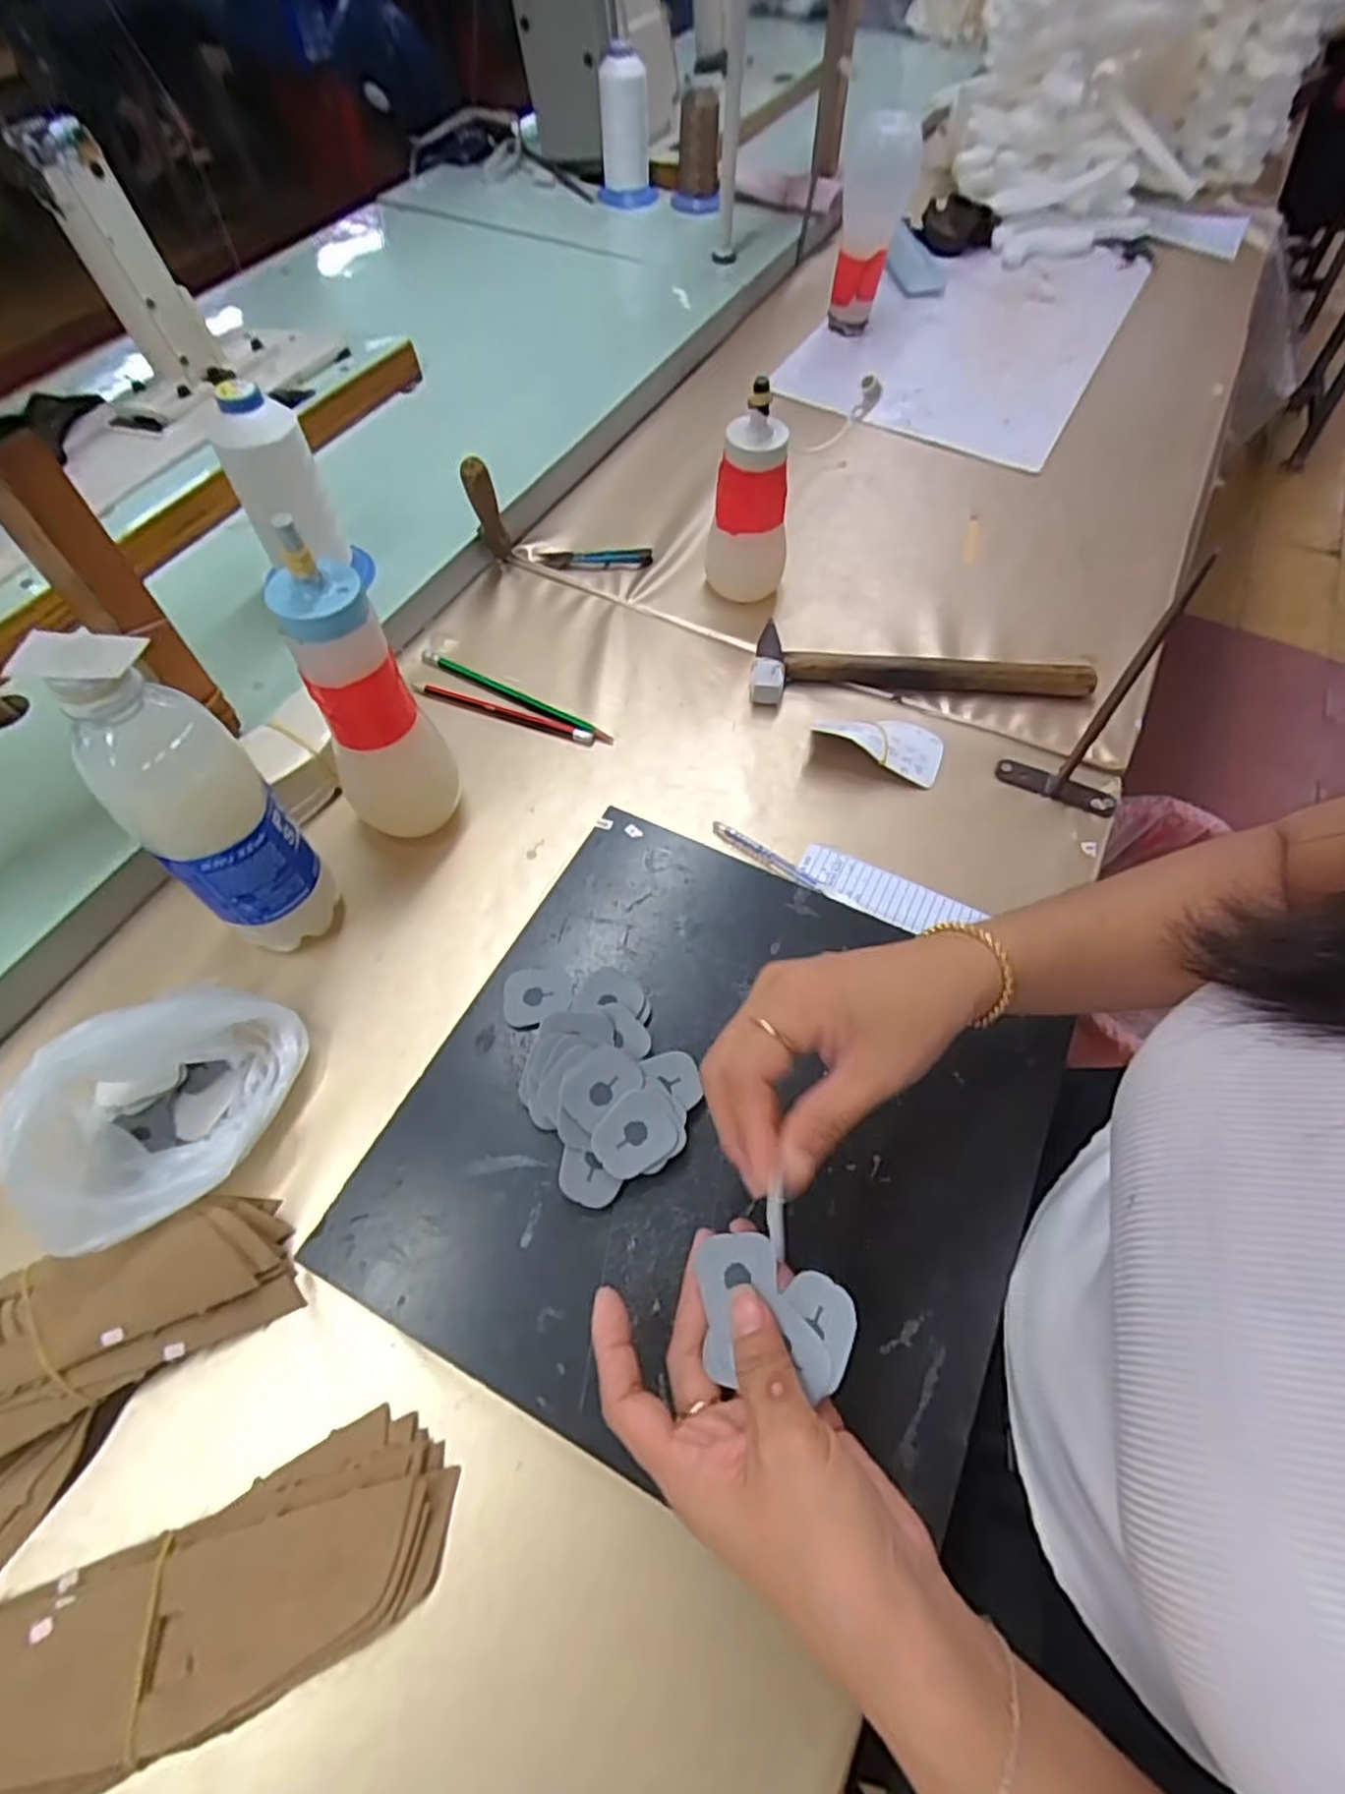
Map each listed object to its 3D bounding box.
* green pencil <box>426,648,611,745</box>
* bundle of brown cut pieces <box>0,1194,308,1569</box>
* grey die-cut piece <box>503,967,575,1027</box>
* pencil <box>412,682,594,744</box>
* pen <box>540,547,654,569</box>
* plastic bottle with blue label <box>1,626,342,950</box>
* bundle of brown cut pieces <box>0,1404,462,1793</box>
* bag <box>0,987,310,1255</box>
[{"bbox_3d":[-0.119,-0.153,0.564,0.169,0.004,0.011,25,62,14],"label":"green pencil"},{"bbox_3d":[-0.274,0.212,0.333,0.200,0.040,0.096,-37,66,-20],"label":"bundle of brown cut pieces"},{"bbox_3d":[-0.075,0.054,0.417,0.038,0.004,0.033,-7,60,-5],"label":"grey die-cut piece"},{"bbox_3d":[-0.128,-0.138,0.557,0.147,0.007,0.011,18,61,10],"label":"pencil"},{"bbox_3d":[-0.066,-0.292,0.648,0.096,0.012,0.019,-1,59,-1],"label":"pen"},{"bbox_3d":[-0.233,-0.039,0.384,0.059,0.206,0.054,0,59,0],"label":"plastic bottle with blue label"},{"bbox_3d":[-0.187,0.285,0.299,0.194,0.020,0.073,-22,62,-13],"label":"bundle of brown cut pieces"},{"bbox_3d":[-0.243,0.104,0.367,0.122,0.086,0.097,-29,64,-16],"label":"bag"}]

